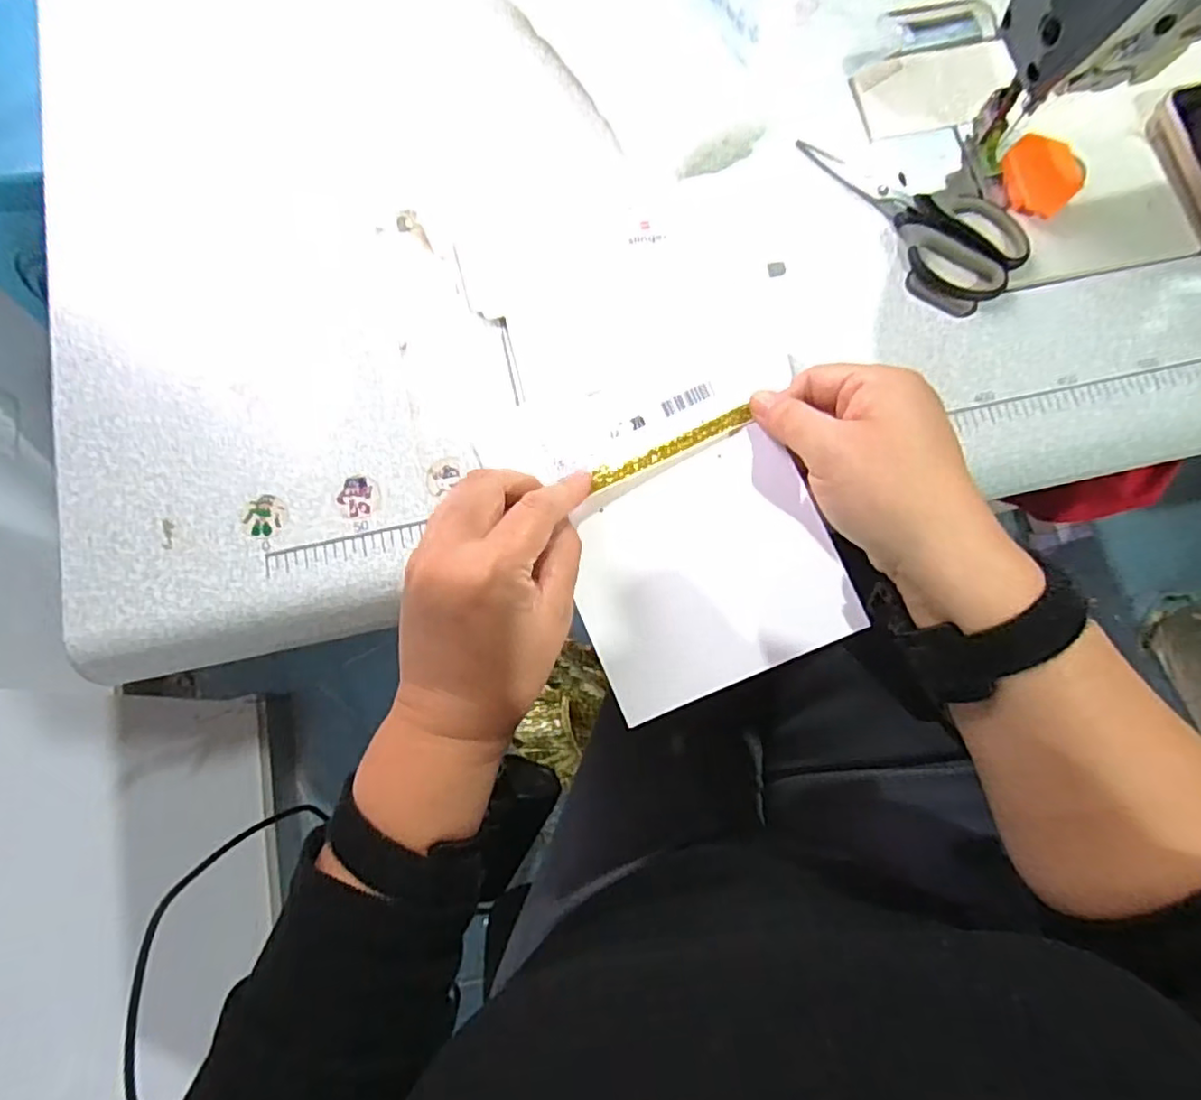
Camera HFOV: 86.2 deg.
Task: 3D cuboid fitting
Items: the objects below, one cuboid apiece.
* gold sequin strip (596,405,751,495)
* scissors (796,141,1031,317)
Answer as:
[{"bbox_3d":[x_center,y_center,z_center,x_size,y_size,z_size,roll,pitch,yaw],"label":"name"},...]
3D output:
[{"bbox_3d":[0.036,-0.051,0.329,0.086,0.004,0.011,-24,78,4],"label":"gold sequin strip"},{"bbox_3d":[0.194,-0.208,0.383,0.075,0.011,0.139,-29,79,-7],"label":"scissors"}]

